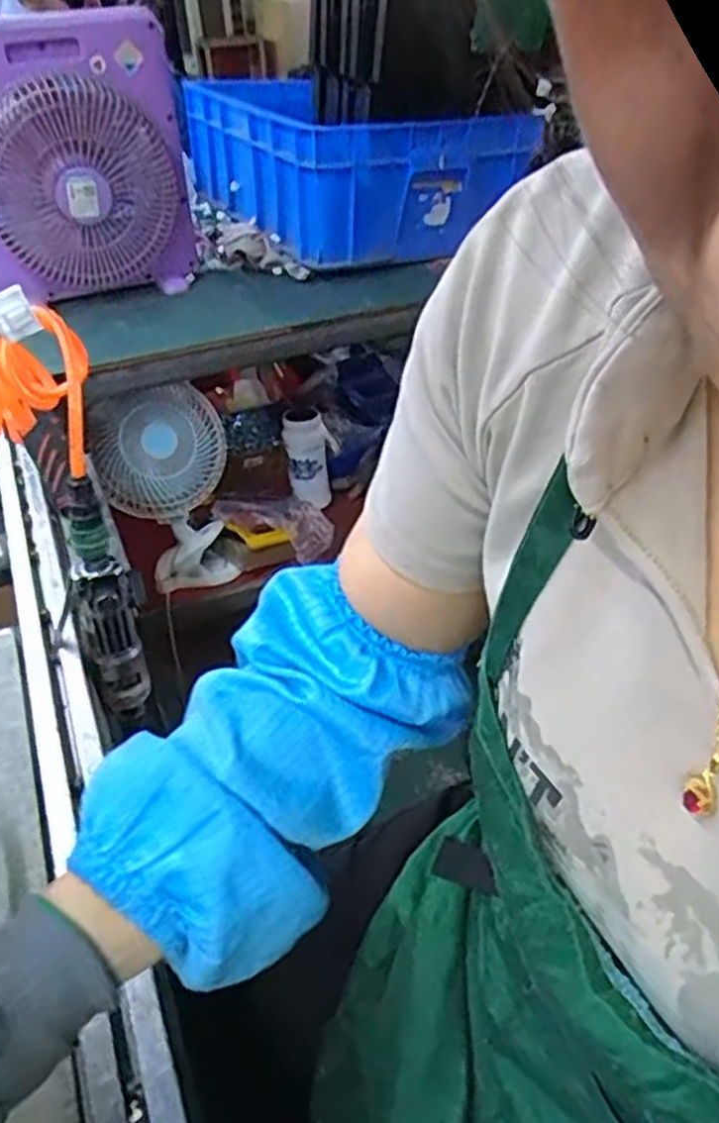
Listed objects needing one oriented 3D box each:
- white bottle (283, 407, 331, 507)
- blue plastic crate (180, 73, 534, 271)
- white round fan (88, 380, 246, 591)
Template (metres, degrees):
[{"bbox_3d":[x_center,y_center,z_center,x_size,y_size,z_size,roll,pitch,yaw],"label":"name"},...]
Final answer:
[{"bbox_3d":[-0.093,-0.186,1.407,0.076,0.186,0.087,-12,13,-11],"label":"white bottle"},{"bbox_3d":[-0.025,-0.697,1.346,0.400,0.186,0.527,-21,41,-22],"label":"blue plastic crate"},{"bbox_3d":[-0.296,-0.114,1.201,0.200,0.324,0.133,-13,38,-12],"label":"white round fan"}]

